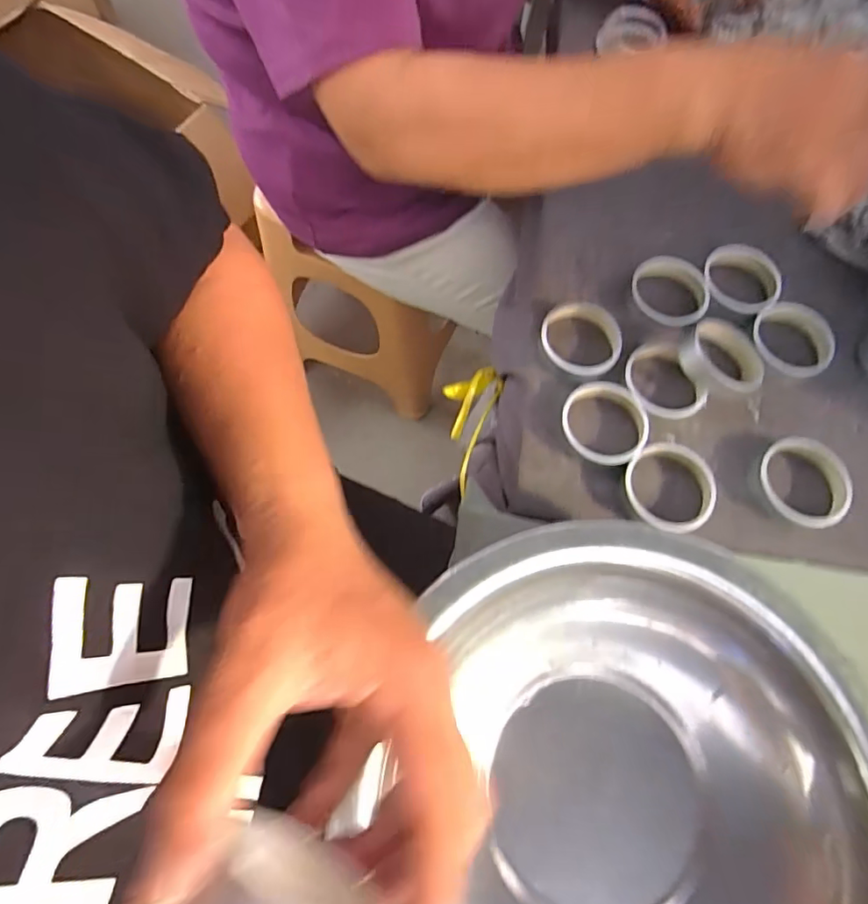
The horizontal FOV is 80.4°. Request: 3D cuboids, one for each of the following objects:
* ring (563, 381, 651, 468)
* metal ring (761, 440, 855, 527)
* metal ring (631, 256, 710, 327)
[{"bbox_3d":[0.133,-0.023,0.401,0.064,0.017,0.066,1,70,-2],"label":"ring"},{"bbox_3d":[0.276,0.023,0.384,0.057,0.020,0.067,-3,71,-3],"label":"metal ring"},{"bbox_3d":[0.204,-0.140,0.446,0.066,0.019,0.064,1,70,-2],"label":"metal ring"}]

